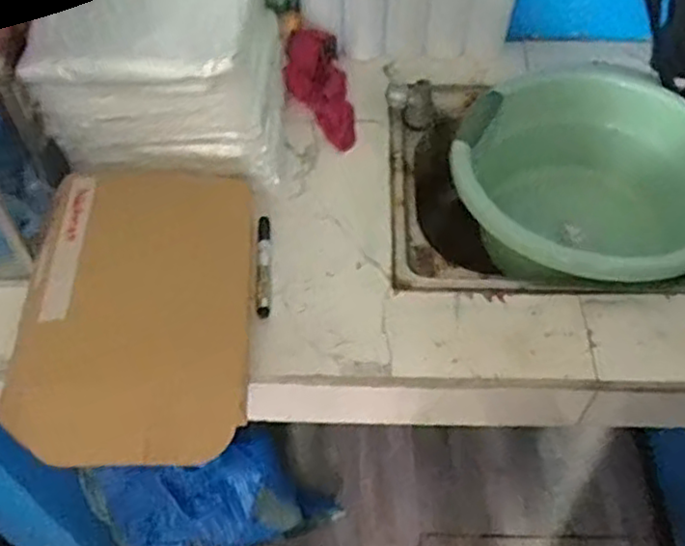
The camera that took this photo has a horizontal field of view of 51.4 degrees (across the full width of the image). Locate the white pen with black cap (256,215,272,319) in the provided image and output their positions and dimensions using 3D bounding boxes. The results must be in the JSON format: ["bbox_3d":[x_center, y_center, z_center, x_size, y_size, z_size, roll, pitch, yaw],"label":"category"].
[{"bbox_3d":[-0.091,-0.010,0.830,0.015,0.010,0.141,-2,54,-2],"label":"white pen with black cap"}]

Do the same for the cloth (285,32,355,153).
[{"bbox_3d":[-0.026,-0.253,0.985,0.085,0.032,0.177,-19,84,-14],"label":"cloth"}]

